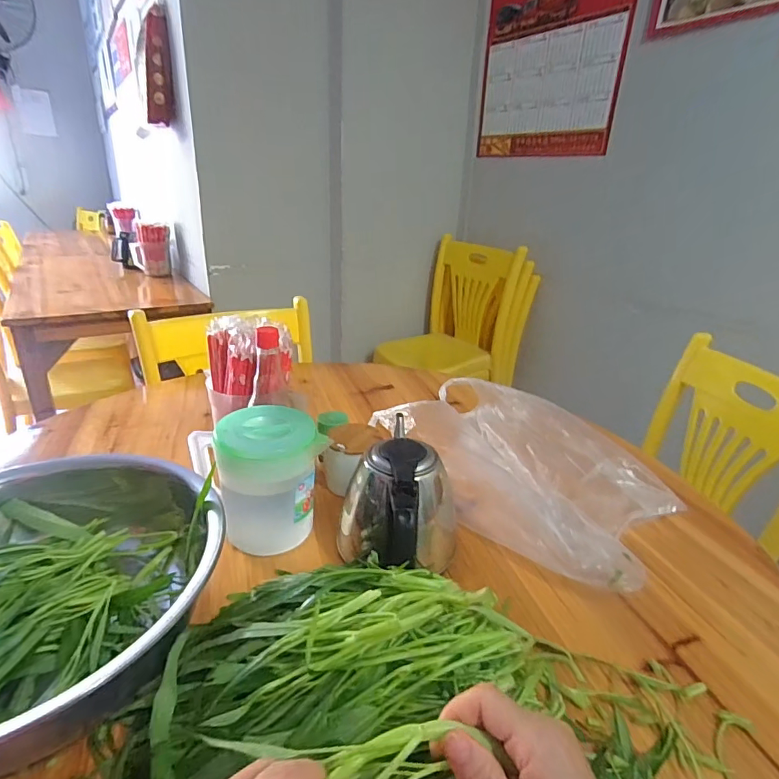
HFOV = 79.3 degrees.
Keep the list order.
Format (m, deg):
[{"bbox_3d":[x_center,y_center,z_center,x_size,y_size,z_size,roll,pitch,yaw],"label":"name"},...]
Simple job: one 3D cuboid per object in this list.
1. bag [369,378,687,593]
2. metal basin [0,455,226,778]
[{"bbox_3d":[0.204,0.102,0.721,0.301,0.096,0.440,-17,30,-36],"label":"bag"},{"bbox_3d":[-0.316,0.189,0.417,0.306,0.115,0.306,2,24,-1],"label":"metal basin"}]

